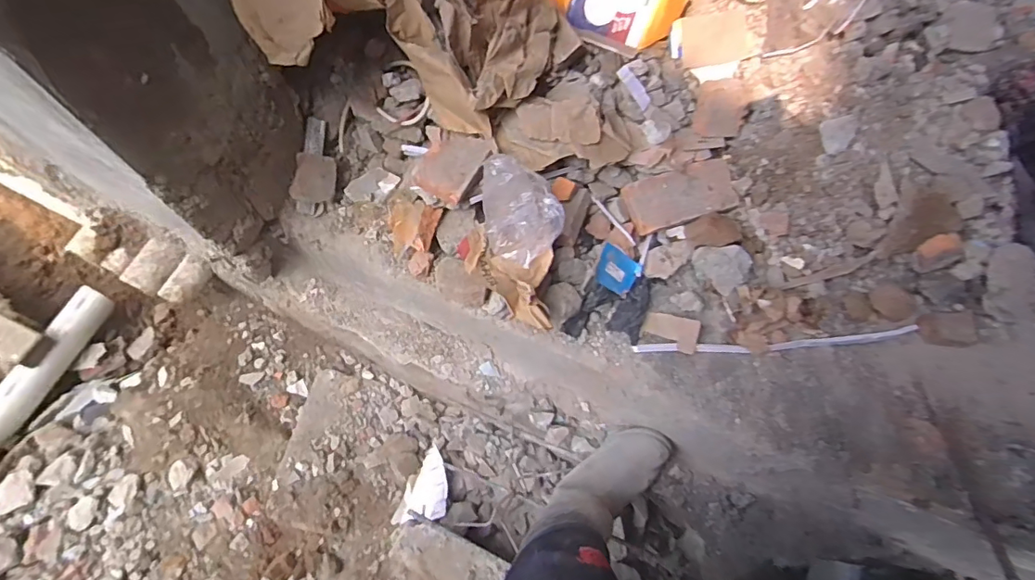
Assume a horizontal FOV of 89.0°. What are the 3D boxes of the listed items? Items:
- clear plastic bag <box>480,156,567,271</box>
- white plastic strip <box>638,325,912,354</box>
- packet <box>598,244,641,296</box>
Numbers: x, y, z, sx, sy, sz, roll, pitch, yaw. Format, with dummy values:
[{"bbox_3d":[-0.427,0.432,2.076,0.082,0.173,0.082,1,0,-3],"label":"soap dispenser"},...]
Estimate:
[{"bbox_3d":[0.000,-0.134,0.849,0.119,0.125,0.126,-42,70,-15],"label":"clear plastic bag"},{"bbox_3d":[0.452,0.095,0.925,0.486,0.016,0.028,-4,65,1],"label":"white plastic strip"},{"bbox_3d":[0.181,-0.033,0.961,0.084,0.011,0.075,35,73,-17],"label":"packet"}]

